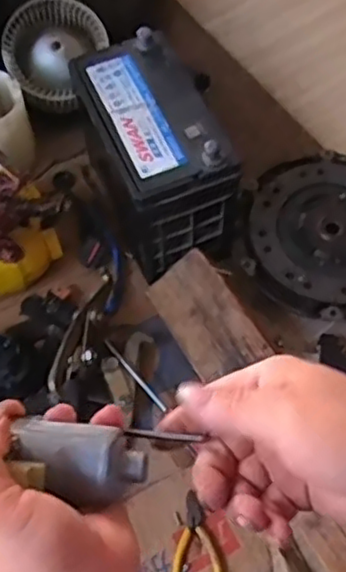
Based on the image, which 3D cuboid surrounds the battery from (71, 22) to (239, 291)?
[{"bbox_3d":[-0.020,-0.153,0.858,0.128,0.197,0.221,-24,65,-11],"label":"battery"}]

